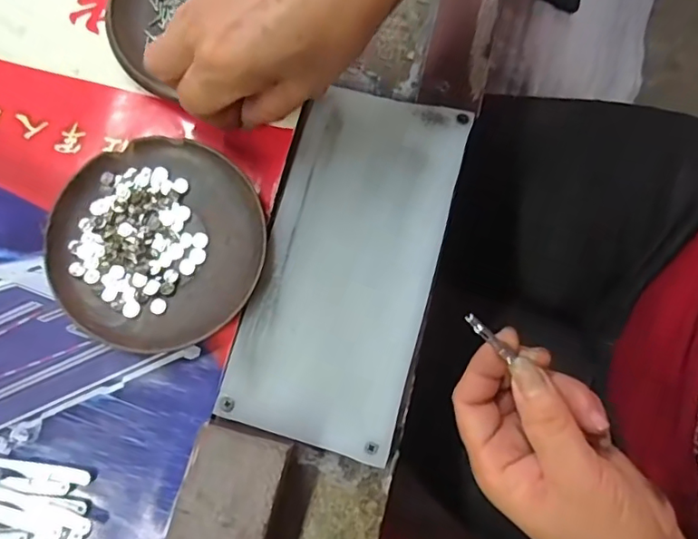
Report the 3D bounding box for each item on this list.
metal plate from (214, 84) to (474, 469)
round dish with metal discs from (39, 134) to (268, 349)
[{"bbox_3d":[0.001,-0.005,0.303,0.093,0.010,0.195,15,79,3],"label":"metal plate"},{"bbox_3d":[-0.105,-0.015,0.301,0.115,0.016,0.111,0,79,0],"label":"round dish with metal discs"}]

